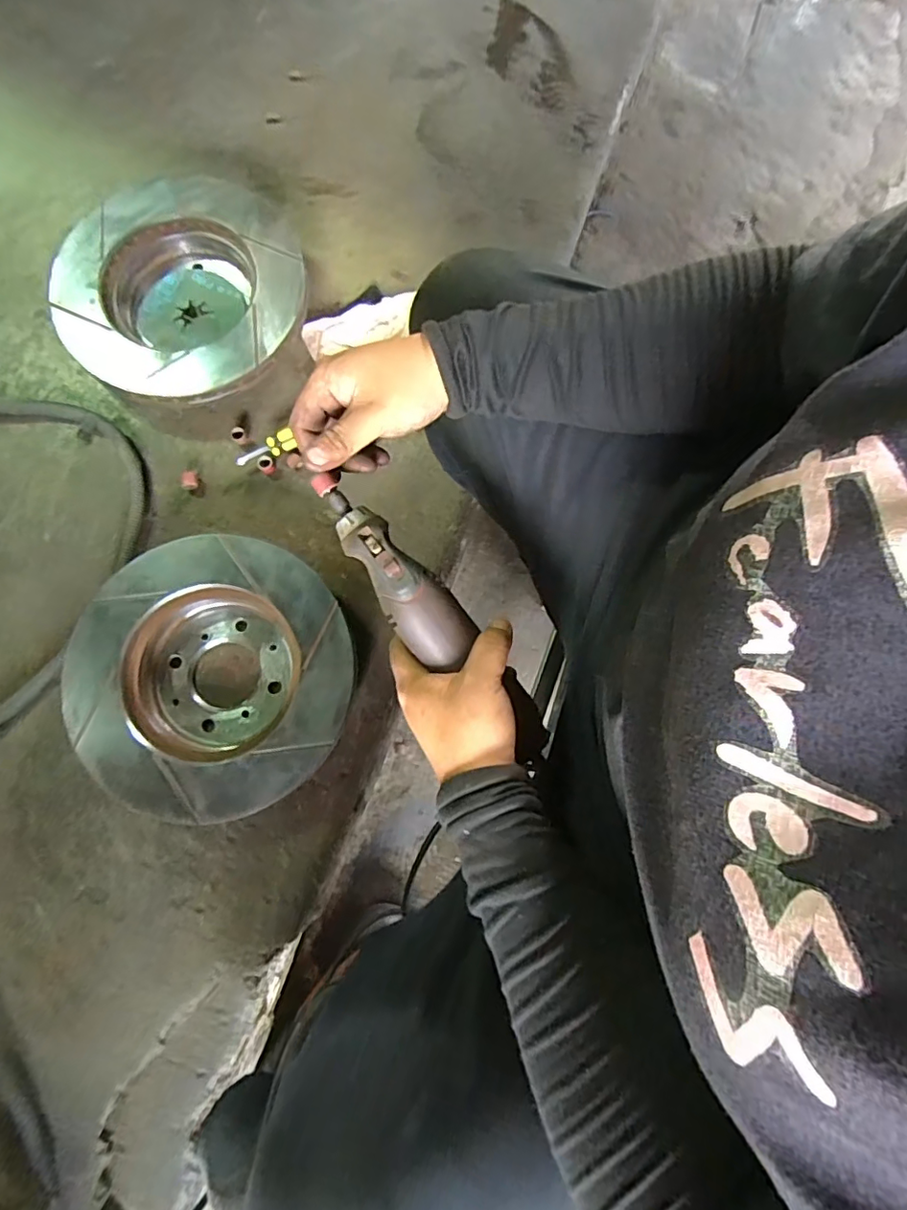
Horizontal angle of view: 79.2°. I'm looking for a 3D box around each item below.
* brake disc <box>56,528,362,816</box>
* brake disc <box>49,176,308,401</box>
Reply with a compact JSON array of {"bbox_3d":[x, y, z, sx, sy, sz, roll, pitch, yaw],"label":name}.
[{"bbox_3d":[-0.216,0.063,0.510,0.235,0.059,0.242,0,79,-1],"label":"brake disc"},{"bbox_3d":[-0.282,-0.331,0.589,0.243,0.049,0.250,0,79,-1],"label":"brake disc"}]

